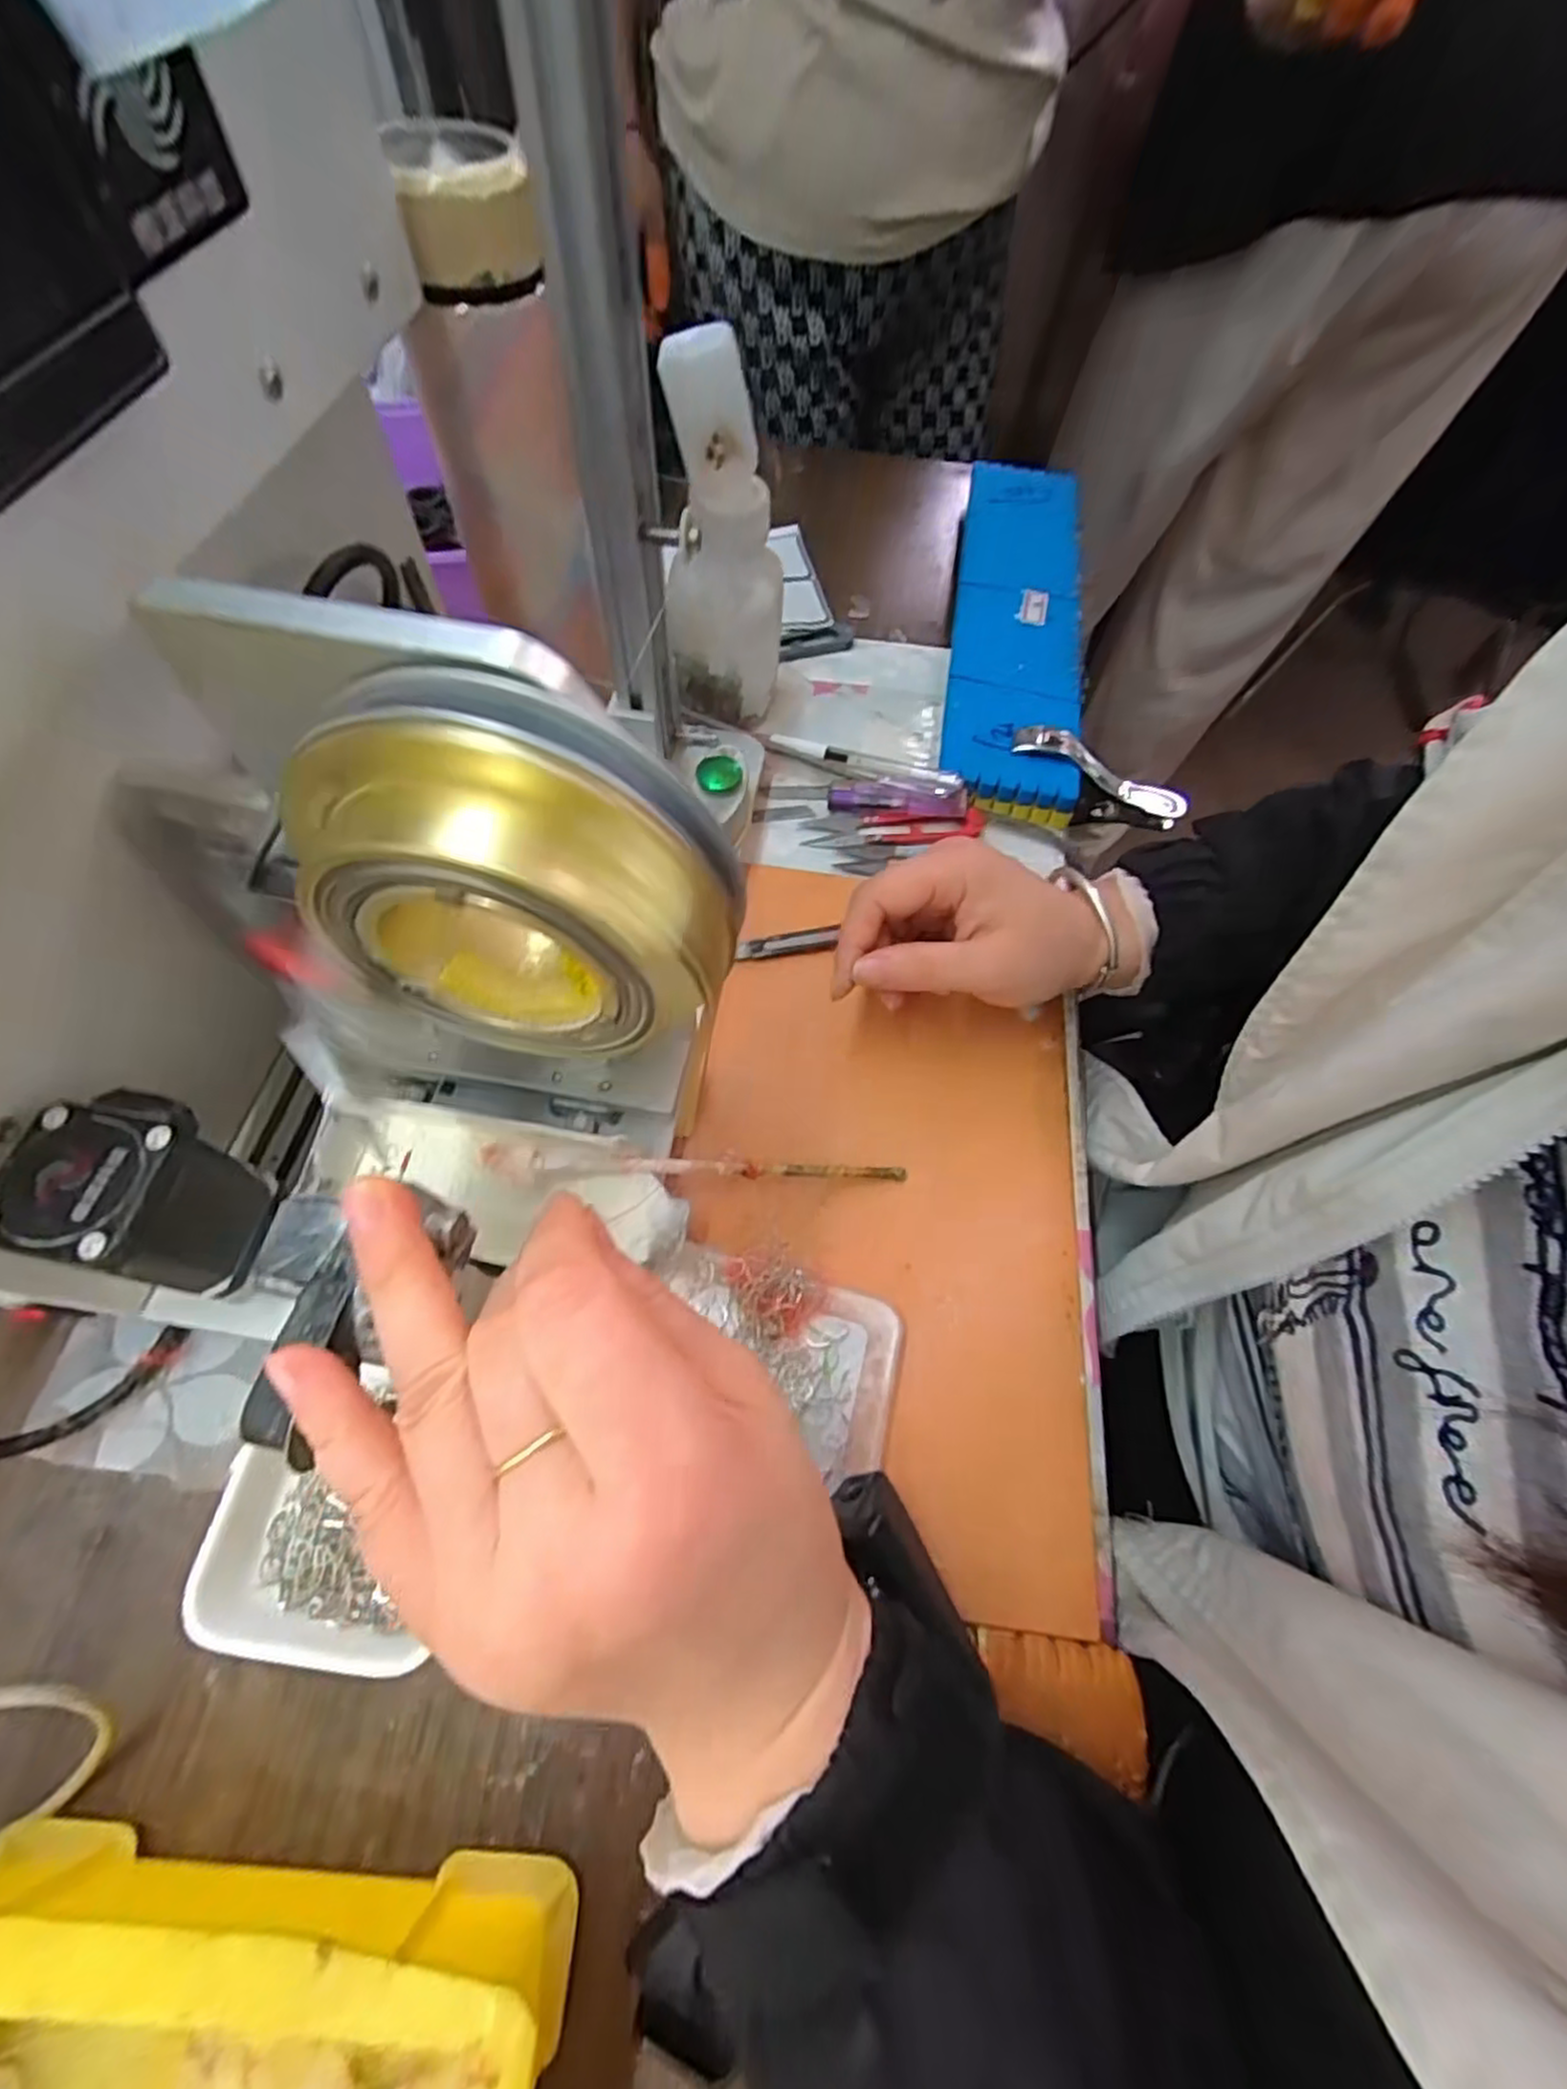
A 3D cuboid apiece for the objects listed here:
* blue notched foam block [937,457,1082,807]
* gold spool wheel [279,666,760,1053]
[{"bbox_3d":[0.156,-0.288,0.500,0.080,0.031,0.338,10,62,1],"label":"blue notched foam block"},{"bbox_3d":[-0.066,-0.039,0.196,0.108,0.094,0.043,11,62,2],"label":"gold spool wheel"}]

